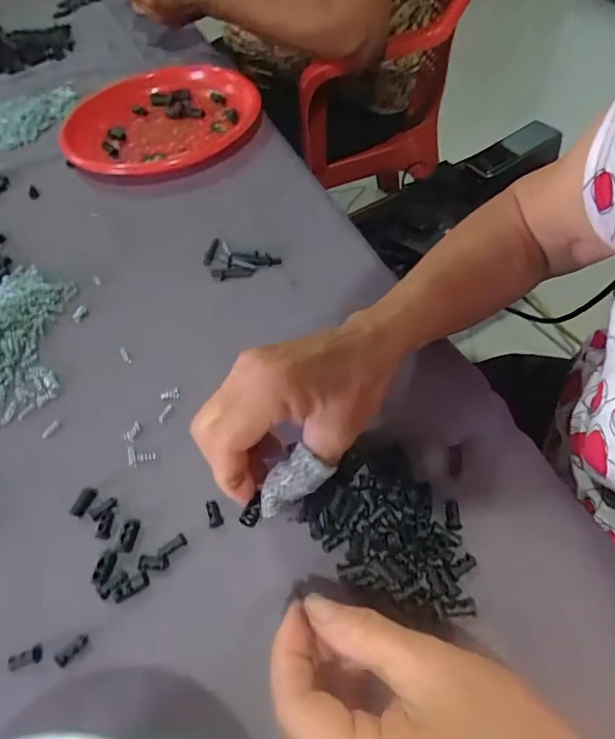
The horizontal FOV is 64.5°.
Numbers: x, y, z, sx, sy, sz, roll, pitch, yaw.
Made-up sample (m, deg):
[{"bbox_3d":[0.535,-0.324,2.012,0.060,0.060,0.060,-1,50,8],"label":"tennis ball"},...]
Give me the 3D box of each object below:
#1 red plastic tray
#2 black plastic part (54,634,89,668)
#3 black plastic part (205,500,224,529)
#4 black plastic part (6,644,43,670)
[{"bbox_3d":[-0.172,-0.295,0.576,0.226,0.032,0.213,-20,54,-10],"label":"red plastic tray"},{"bbox_3d":[-0.126,0.149,0.260,0.018,0.004,0.008,-38,59,-21],"label":"black plastic part"},{"bbox_3d":[-0.057,0.087,0.295,0.008,0.004,0.016,-19,54,-9],"label":"black plastic part"},{"bbox_3d":[-0.151,0.153,0.259,0.018,0.004,0.009,-16,54,-6],"label":"black plastic part"}]

